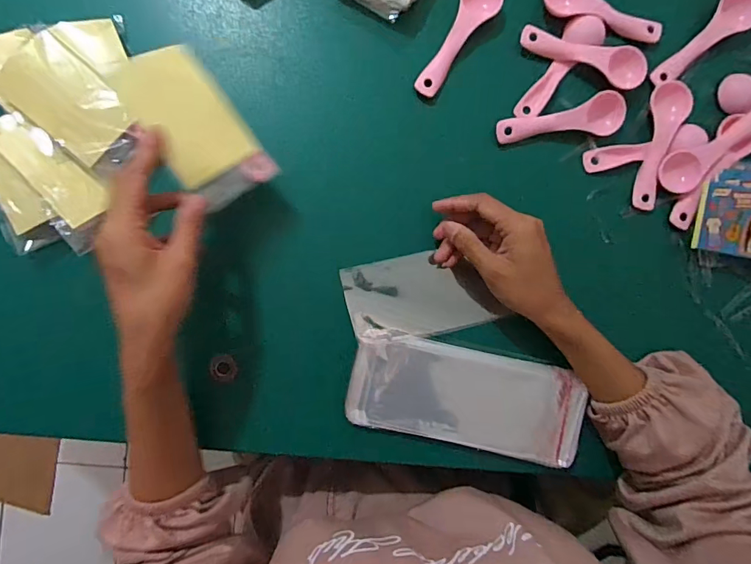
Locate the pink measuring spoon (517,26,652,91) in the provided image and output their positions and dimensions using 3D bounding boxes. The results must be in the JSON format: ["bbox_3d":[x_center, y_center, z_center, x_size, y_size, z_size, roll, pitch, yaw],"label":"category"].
[{"bbox_3d":[0.186,-0.204,0.387,0.112,0.012,0.030,21,89,-3],"label":"pink measuring spoon"}]

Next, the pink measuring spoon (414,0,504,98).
[{"bbox_3d":[0.073,-0.216,0.387,0.034,0.019,0.112,31,89,-3],"label":"pink measuring spoon"}]

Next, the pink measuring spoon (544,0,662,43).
[{"bbox_3d":[0.205,-0.246,0.393,0.112,0.011,0.033,14,90,-3],"label":"pink measuring spoon"}]

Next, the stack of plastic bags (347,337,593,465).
[{"bbox_3d":[0.076,0.098,0.369,0.194,0.021,0.080,12,90,-3],"label":"stack of plastic bags"}]

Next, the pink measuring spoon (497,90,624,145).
[{"bbox_3d":[0.163,-0.144,0.384,0.111,0.014,0.032,-7,91,-3],"label":"pink measuring spoon"}]

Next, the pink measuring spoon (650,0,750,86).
[{"bbox_3d":[0.295,-0.218,0.393,0.111,0.016,0.034,-39,92,-2],"label":"pink measuring spoon"}]

